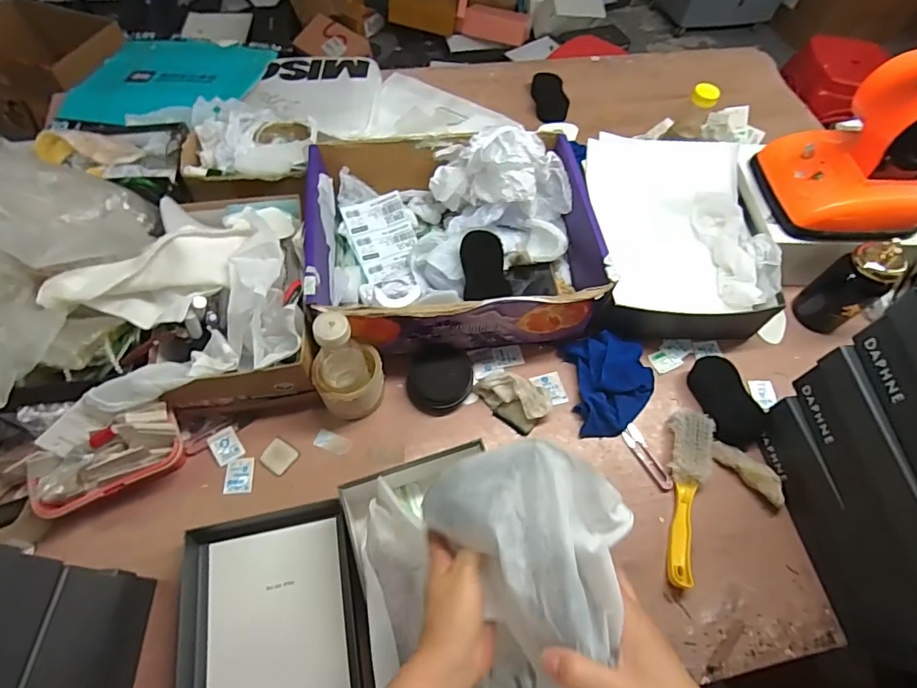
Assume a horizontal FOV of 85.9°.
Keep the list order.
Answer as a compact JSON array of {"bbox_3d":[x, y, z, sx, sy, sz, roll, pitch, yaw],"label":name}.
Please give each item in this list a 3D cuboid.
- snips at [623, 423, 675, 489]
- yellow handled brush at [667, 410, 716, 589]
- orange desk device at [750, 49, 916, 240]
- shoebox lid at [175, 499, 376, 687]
[{"bbox_3d":[0.263,0.154,0.680,0.027,0.009,0.097,-25,65,-16],"label":"snips"},{"bbox_3d":[0.296,0.192,0.641,0.048,0.036,0.223,17,61,6],"label":"yellow handled brush"},{"bbox_3d":[0.586,-0.277,0.698,0.193,0.195,0.193,-10,62,-9],"label":"orange desk device"},{"bbox_3d":[-0.205,0.340,0.546,0.198,0.032,0.291,-11,62,-9],"label":"shoebox lid"}]

